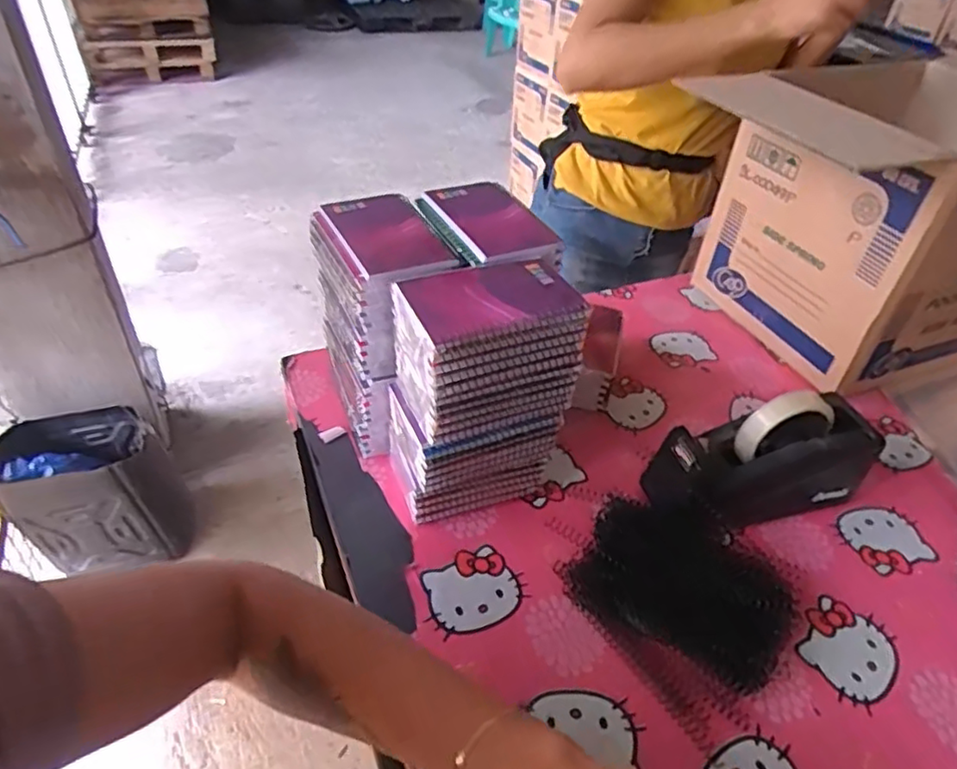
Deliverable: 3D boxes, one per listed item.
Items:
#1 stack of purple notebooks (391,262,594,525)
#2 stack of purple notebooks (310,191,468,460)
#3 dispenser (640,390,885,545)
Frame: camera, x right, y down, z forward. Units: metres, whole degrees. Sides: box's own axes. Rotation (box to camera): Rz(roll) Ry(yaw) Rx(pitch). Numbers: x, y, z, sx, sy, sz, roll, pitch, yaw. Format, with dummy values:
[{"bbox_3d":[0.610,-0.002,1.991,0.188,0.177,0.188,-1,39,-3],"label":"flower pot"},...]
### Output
[{"bbox_3d":[-0.003,0.005,0.558,0.137,0.250,0.103,-14,44,-22],"label":"stack of purple notebooks"},{"bbox_3d":[-0.091,-0.043,0.612,0.096,0.230,0.136,-16,45,-23],"label":"stack of purple notebooks"},{"bbox_3d":[0.262,0.074,0.592,0.213,0.123,0.080,-12,43,-20],"label":"dispenser"}]

